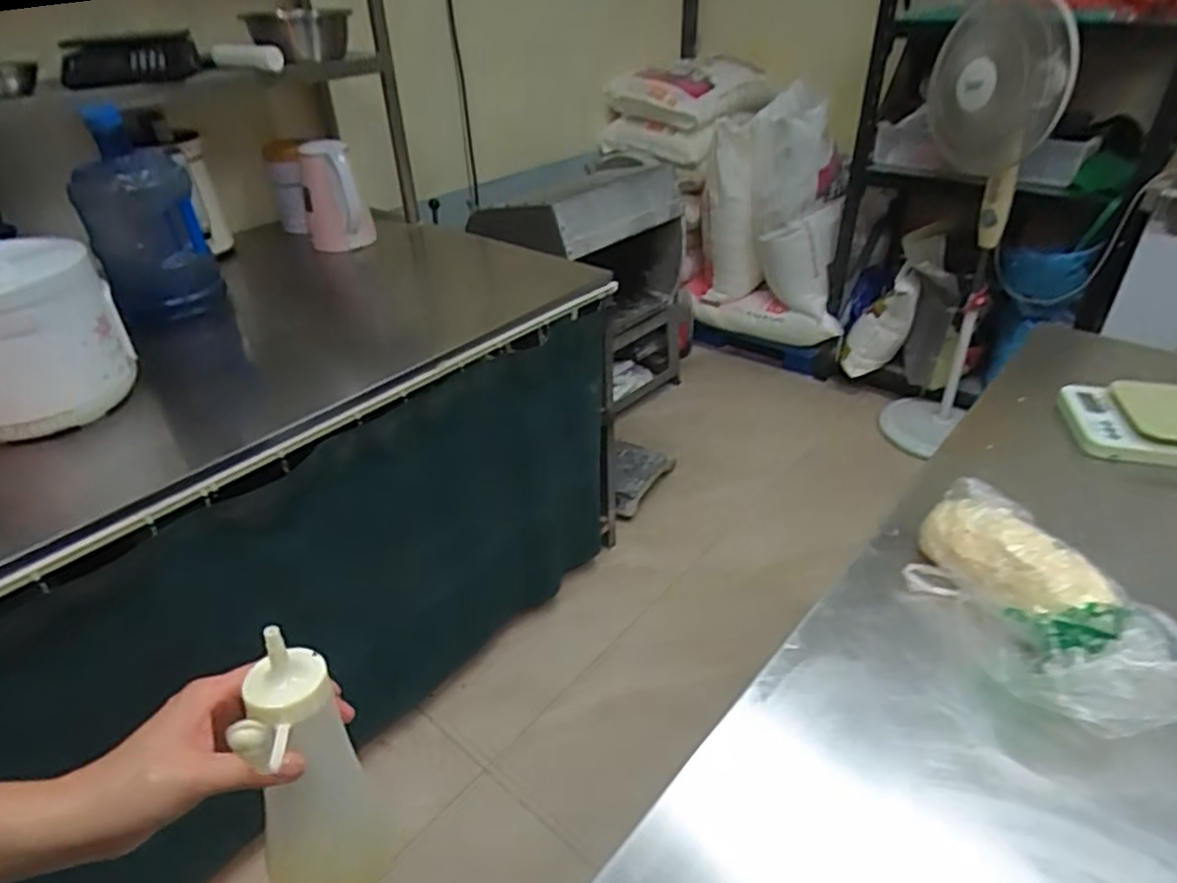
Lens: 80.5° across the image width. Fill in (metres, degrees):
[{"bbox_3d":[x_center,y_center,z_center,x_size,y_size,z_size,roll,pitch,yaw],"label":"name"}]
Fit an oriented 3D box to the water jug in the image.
[{"bbox_3d":[-0.919,-0.454,1.442,0.204,0.380,0.210,-19,38,-22],"label":"water jug"}]

